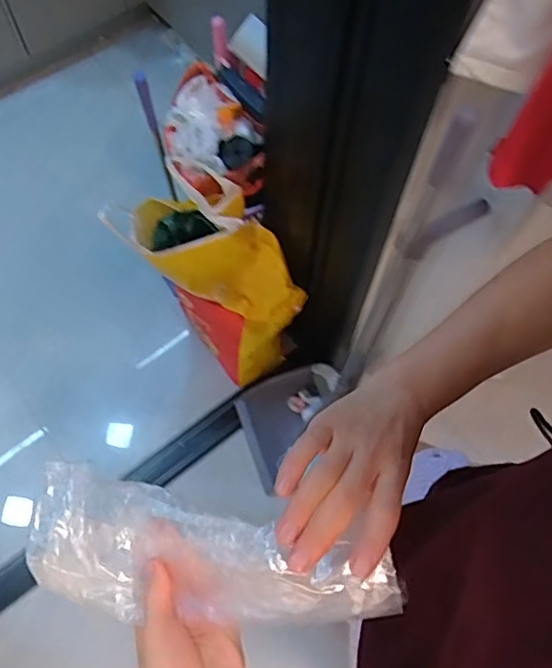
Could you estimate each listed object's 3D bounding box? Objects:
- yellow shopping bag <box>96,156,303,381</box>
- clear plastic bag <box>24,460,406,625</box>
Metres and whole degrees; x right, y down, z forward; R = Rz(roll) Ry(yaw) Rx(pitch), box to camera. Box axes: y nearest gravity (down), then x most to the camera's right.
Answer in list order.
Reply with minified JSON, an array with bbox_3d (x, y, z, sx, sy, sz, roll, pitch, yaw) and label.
[{"bbox_3d":[-0.106,-0.090,1.297,0.230,0.619,0.248,27,65,34],"label":"yellow shopping bag"},{"bbox_3d":[-0.051,0.153,0.389,0.255,0.048,0.087,5,63,21],"label":"clear plastic bag"}]

